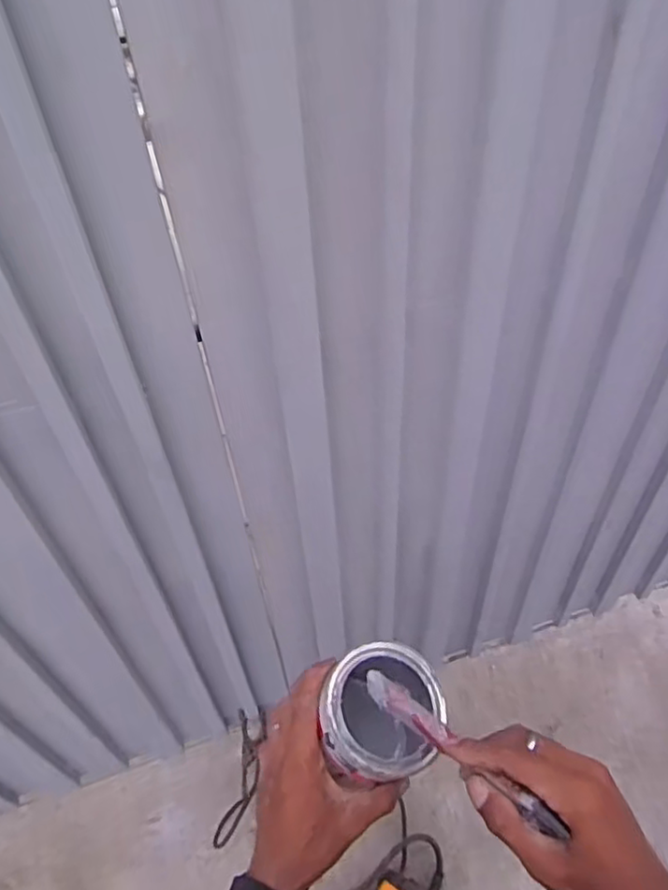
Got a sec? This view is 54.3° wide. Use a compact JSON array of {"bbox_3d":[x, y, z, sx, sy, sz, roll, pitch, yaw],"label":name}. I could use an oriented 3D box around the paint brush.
[{"bbox_3d":[0.084,0.213,0.464,0.019,0.016,0.172,-36,34,-25],"label":"paint brush"}]

